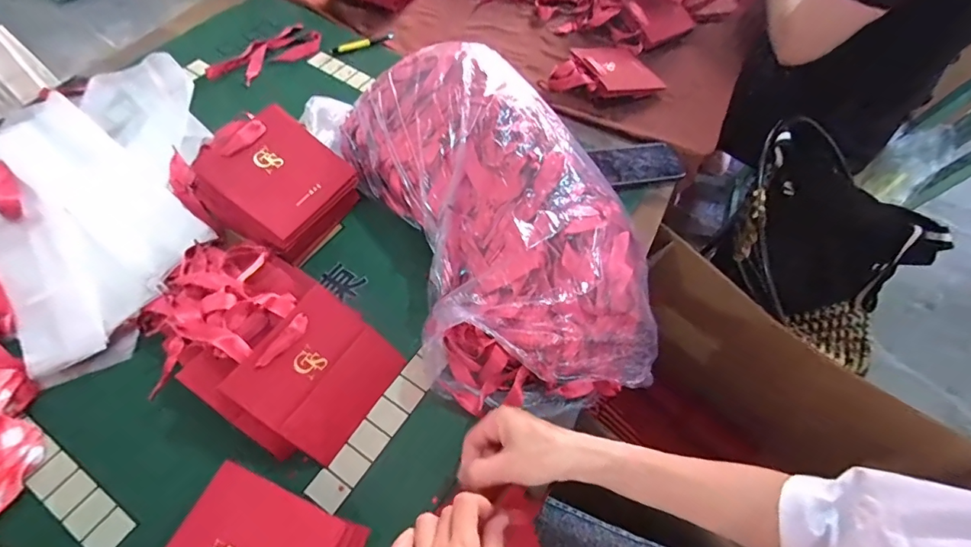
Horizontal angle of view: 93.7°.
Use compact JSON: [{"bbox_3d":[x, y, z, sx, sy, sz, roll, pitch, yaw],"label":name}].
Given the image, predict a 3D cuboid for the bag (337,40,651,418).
[{"bbox_3d":[0.012,-0.084,0.571,0.278,0.143,0.490,-19,60,-15],"label":"bag"}]

